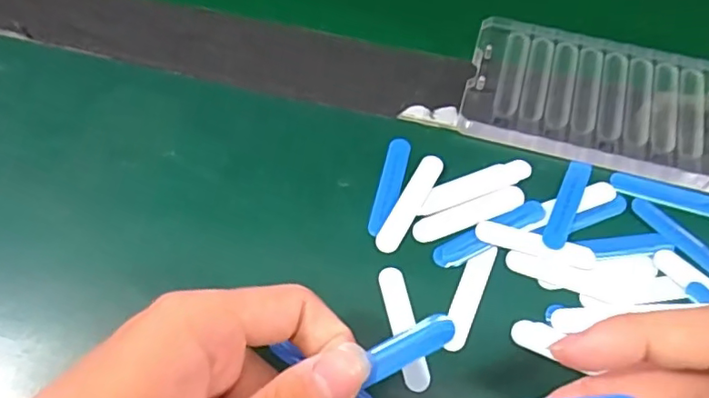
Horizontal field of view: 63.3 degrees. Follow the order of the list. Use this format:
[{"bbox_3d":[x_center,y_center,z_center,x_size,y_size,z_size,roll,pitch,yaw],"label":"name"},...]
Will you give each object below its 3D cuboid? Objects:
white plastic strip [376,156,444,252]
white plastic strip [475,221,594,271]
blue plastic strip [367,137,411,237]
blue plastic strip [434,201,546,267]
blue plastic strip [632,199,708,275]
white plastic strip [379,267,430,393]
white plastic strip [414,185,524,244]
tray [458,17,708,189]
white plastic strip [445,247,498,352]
[{"bbox_3d":[0.025,0.002,0.258,0.011,0.004,0.050,27,67,13],"label":"white plastic strip"},{"bbox_3d":[0.078,0.019,0.248,0.050,0.004,0.011,15,65,8],"label":"white plastic strip"},{"bbox_3d":[0.016,-0.007,0.263,0.010,0.004,0.050,13,65,7],"label":"blue plastic strip"},{"bbox_3d":[0.060,0.014,0.251,0.054,0.004,0.010,-24,66,-11],"label":"blue plastic strip"},{"bbox_3d":[0.143,0.017,0.249,0.010,0.004,0.049,-38,69,-16],"label":"blue plastic strip"},{"bbox_3d":[0.020,0.052,0.234,0.010,0.004,0.051,-11,64,-5],"label":"white plastic strip"},{"bbox_3d":[0.052,0.006,0.255,0.052,0.004,0.012,-20,66,-9],"label":"white plastic strip"},{"bbox_3d":[0.117,-0.048,0.277,0.121,0.012,0.069,16,65,8],"label":"tray"},{"bbox_3d":[0.048,0.040,0.239,0.011,0.004,0.046,22,66,11],"label":"white plastic strip"}]

